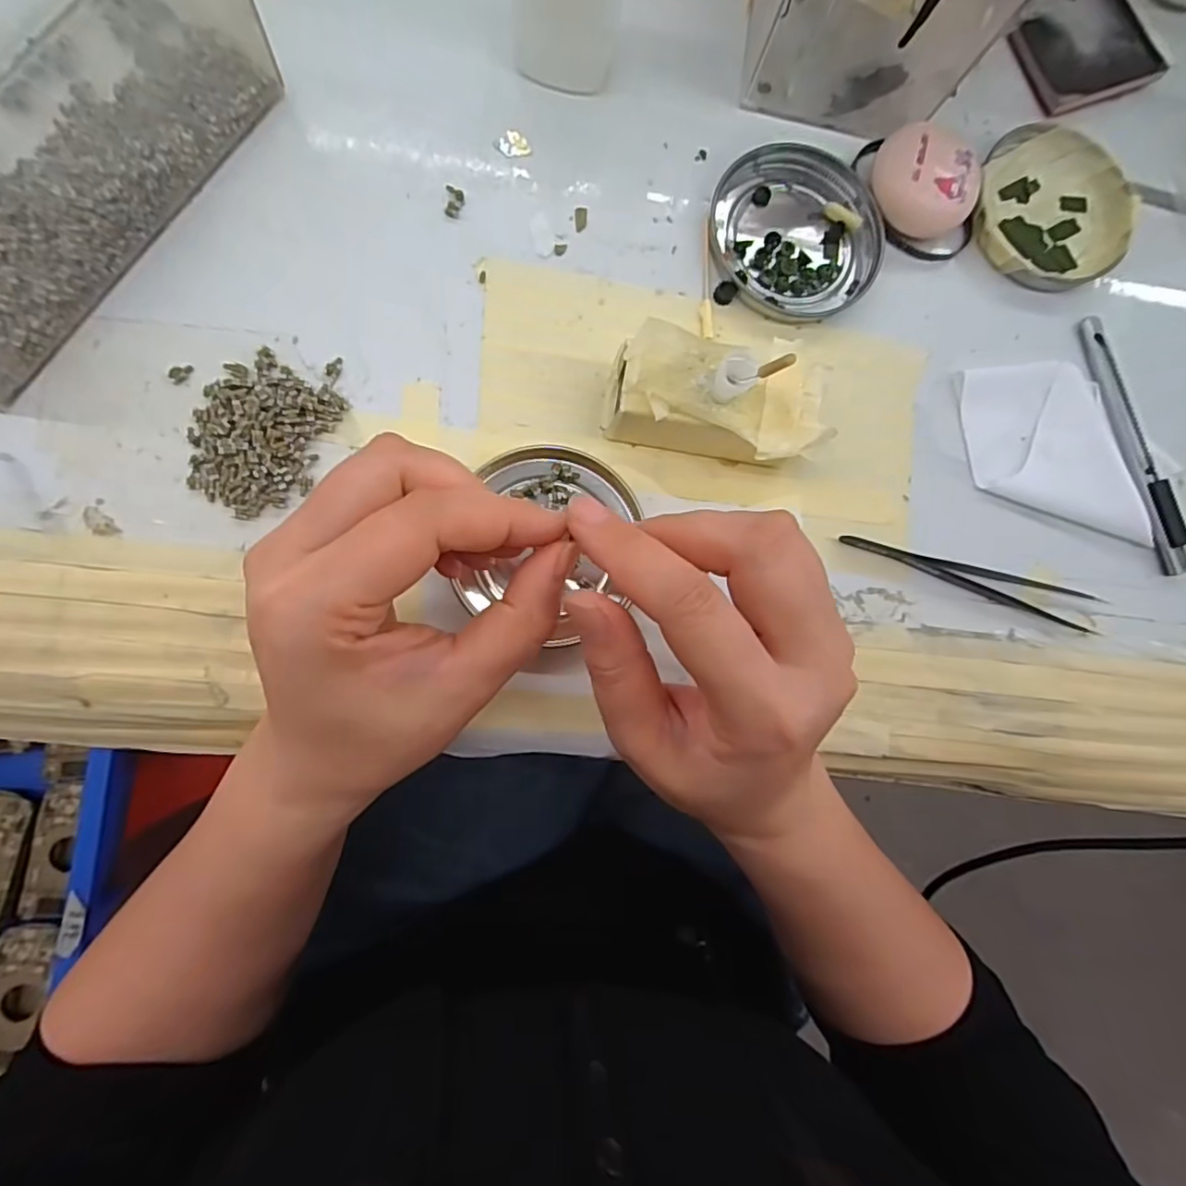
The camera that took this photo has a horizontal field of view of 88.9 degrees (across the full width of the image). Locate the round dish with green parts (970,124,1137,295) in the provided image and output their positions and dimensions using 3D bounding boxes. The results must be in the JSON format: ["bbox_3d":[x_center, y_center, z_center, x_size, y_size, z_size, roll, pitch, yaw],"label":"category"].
[{"bbox_3d":[0.221,-0.184,0.289,0.073,0.011,0.082,30,83,-4],"label":"round dish with green parts"}]

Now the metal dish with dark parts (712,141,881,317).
[{"bbox_3d":[0.092,-0.163,0.273,0.077,0.008,0.076,1,85,-7],"label":"metal dish with dark parts"}]

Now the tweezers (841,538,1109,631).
[{"bbox_3d":[0.169,-0.008,0.269,0.124,0.005,0.015,18,84,-5],"label":"tweezers"}]

